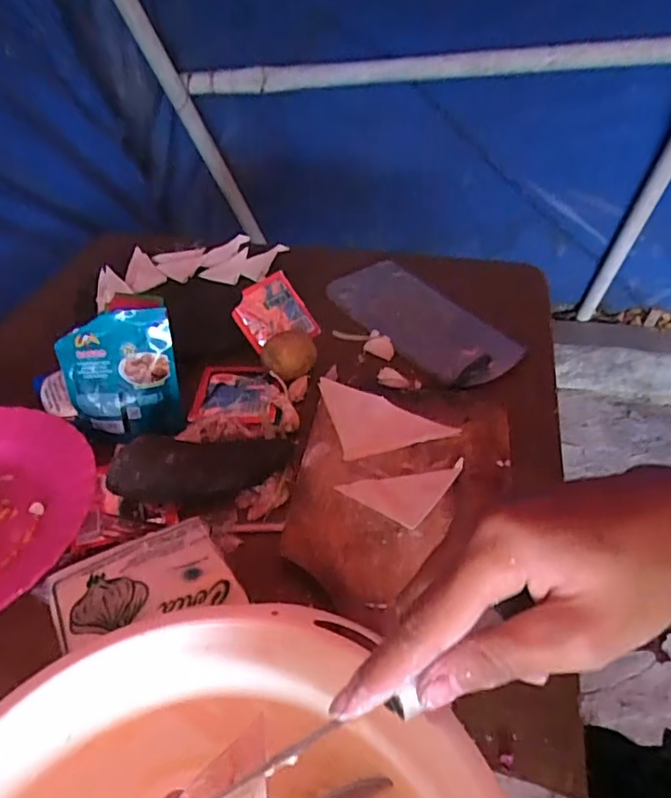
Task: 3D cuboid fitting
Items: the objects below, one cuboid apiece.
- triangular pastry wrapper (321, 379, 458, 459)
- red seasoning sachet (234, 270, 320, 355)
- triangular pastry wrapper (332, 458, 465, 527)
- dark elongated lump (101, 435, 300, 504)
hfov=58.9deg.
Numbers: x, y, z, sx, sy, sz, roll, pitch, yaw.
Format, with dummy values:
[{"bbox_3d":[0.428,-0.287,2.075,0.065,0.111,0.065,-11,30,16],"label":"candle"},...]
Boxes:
[{"bbox_3d":[0.042,0.009,0.514,0.093,0.011,0.090,-11,43,-9],"label":"triangular pastry wrapper"},{"bbox_3d":[-0.063,-0.086,0.614,0.076,0.010,0.075,-36,96,-27],"label":"red seasoning sachet"},{"bbox_3d":[0.052,0.061,0.462,0.065,0.005,0.074,26,50,28],"label":"triangular pastry wrapper"},{"bbox_3d":[-0.103,0.051,0.466,0.140,0.047,0.049,-10,43,-8],"label":"dark elongated lump"}]

